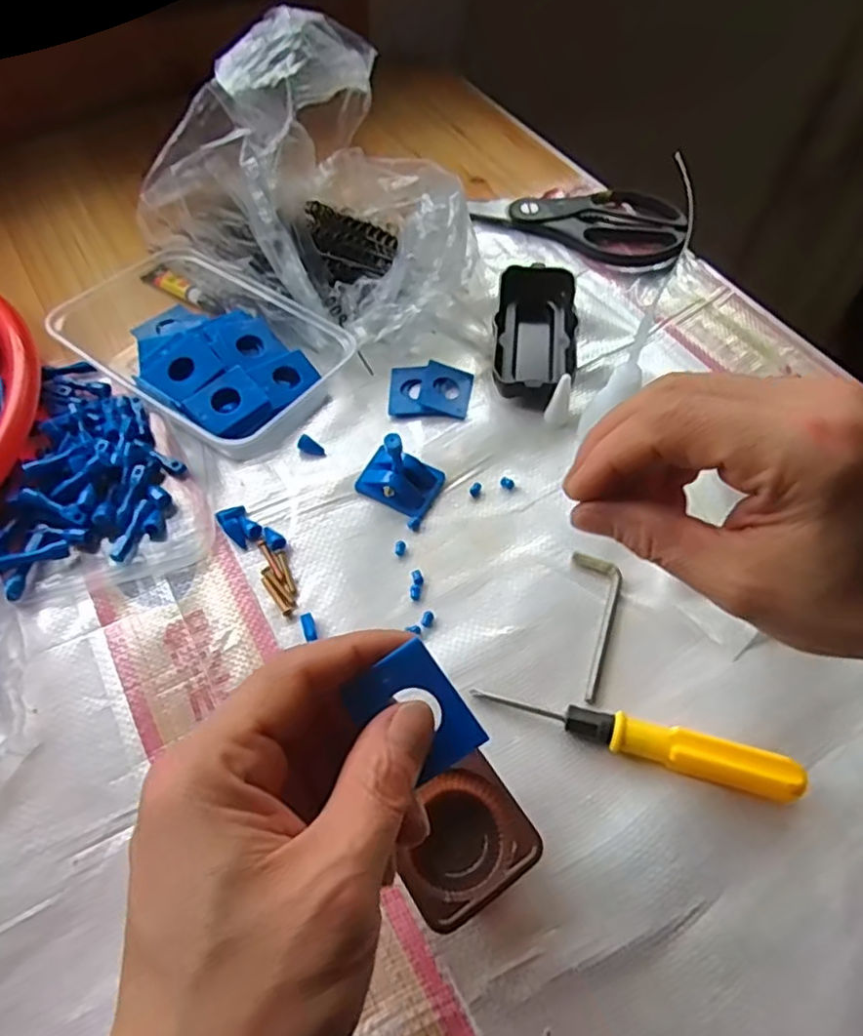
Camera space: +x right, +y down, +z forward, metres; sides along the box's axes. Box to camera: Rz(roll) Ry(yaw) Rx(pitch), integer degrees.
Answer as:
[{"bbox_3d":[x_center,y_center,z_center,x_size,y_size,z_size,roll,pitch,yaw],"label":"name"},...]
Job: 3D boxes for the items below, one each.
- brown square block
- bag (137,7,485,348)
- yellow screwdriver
[{"bbox_3d":[0.011,0.133,0.270,0.053,0.024,0.050,-30,62,-18],"label":"brown square block"},{"bbox_3d":[-0.067,-0.220,0.427,0.213,0.140,0.161,33,63,20],"label":"bag"},{"bbox_3d":[0.090,0.099,0.294,0.139,0.019,0.017,14,58,9],"label":"yellow screwdriver"}]

